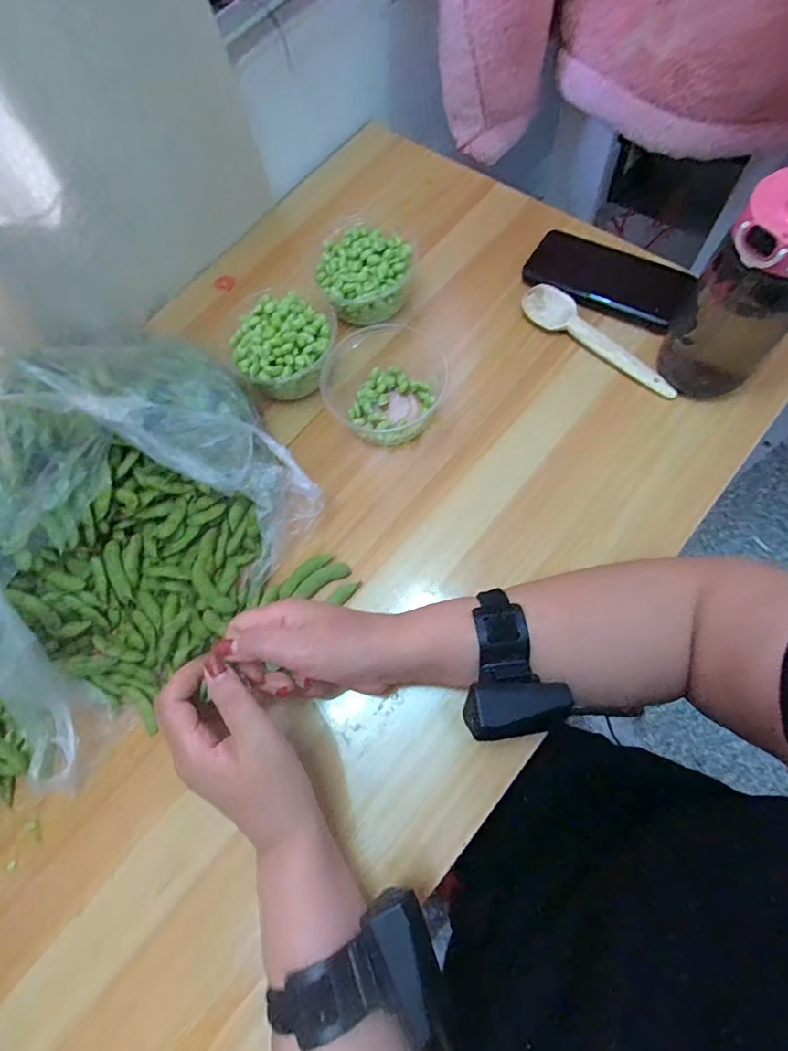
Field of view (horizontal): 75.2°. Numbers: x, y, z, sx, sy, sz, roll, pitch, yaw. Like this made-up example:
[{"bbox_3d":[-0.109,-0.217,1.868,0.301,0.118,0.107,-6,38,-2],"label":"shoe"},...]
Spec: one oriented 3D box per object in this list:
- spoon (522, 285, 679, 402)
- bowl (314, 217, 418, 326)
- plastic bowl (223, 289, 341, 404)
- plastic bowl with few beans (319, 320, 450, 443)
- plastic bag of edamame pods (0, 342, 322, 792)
[{"bbox_3d":[0.206,-0.187,0.507,0.175,0.011,0.040,36,78,18],"label":"spoon"},{"bbox_3d":[-0.030,-0.259,0.541,0.099,0.067,0.092,-2,69,6],"label":"bowl"},{"bbox_3d":[-0.109,-0.182,0.508,0.104,0.053,0.102,-2,69,6],"label":"plastic bowl"},{"bbox_3d":[-0.010,-0.143,0.498,0.113,0.045,0.115,35,77,15],"label":"plastic bowl with few beans"},{"bbox_3d":[-0.261,-0.012,0.429,0.284,0.099,0.332,36,78,18],"label":"plastic bag of edamame pods"}]

